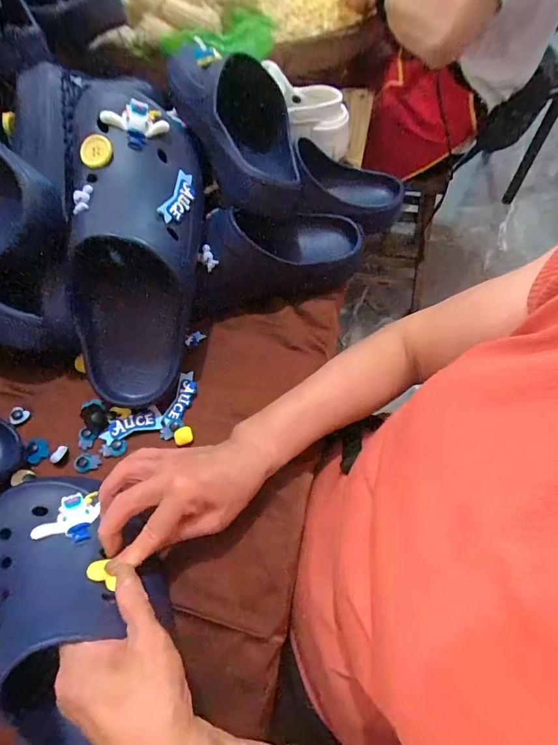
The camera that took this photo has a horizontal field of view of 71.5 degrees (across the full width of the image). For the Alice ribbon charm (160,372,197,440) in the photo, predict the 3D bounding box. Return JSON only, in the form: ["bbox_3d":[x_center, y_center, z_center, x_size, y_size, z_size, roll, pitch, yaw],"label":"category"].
[{"bbox_3d":[-0.107,0.034,0.414,0.023,0.007,0.073,15,61,8],"label":"Alice ribbon charm"}]

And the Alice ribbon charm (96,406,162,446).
[{"bbox_3d":[-0.155,0.056,0.406,0.062,0.006,0.023,-17,82,-9],"label":"Alice ribbon charm"}]

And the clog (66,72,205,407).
[{"bbox_3d":[-0.150,-0.124,0.392,0.134,0.291,0.093,7,16,3],"label":"clog"}]

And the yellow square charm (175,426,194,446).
[{"bbox_3d":[-0.099,0.064,0.402,0.018,0.004,0.017,-23,63,-13],"label":"yellow square charm"}]

